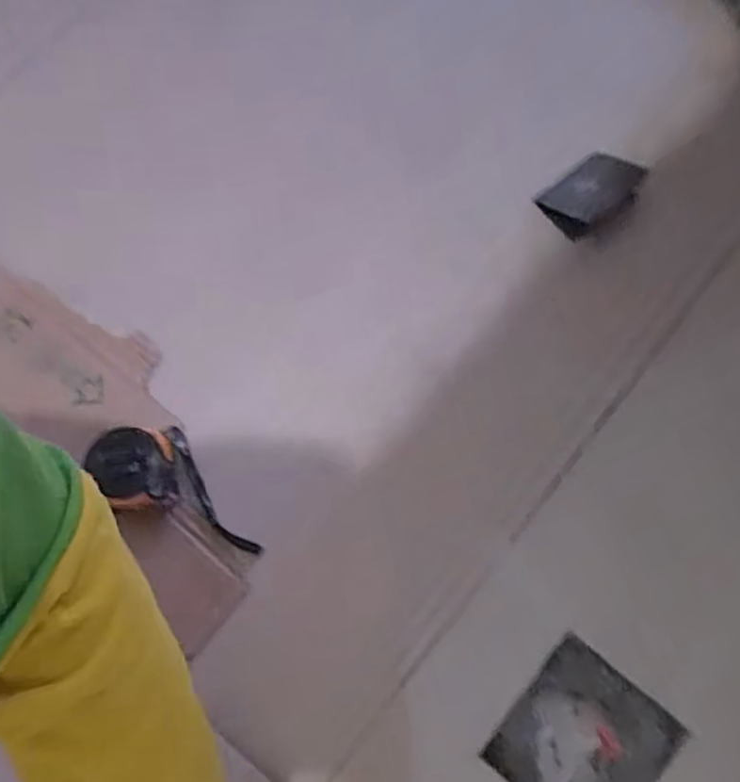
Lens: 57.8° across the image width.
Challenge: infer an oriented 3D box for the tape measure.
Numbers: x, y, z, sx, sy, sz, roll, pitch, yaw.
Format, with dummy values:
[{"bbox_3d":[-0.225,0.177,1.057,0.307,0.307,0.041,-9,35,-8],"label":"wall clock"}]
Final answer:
[{"bbox_3d":[-0.142,0.078,0.484,0.061,0.058,0.131,-39,77,-9],"label":"tape measure"}]

